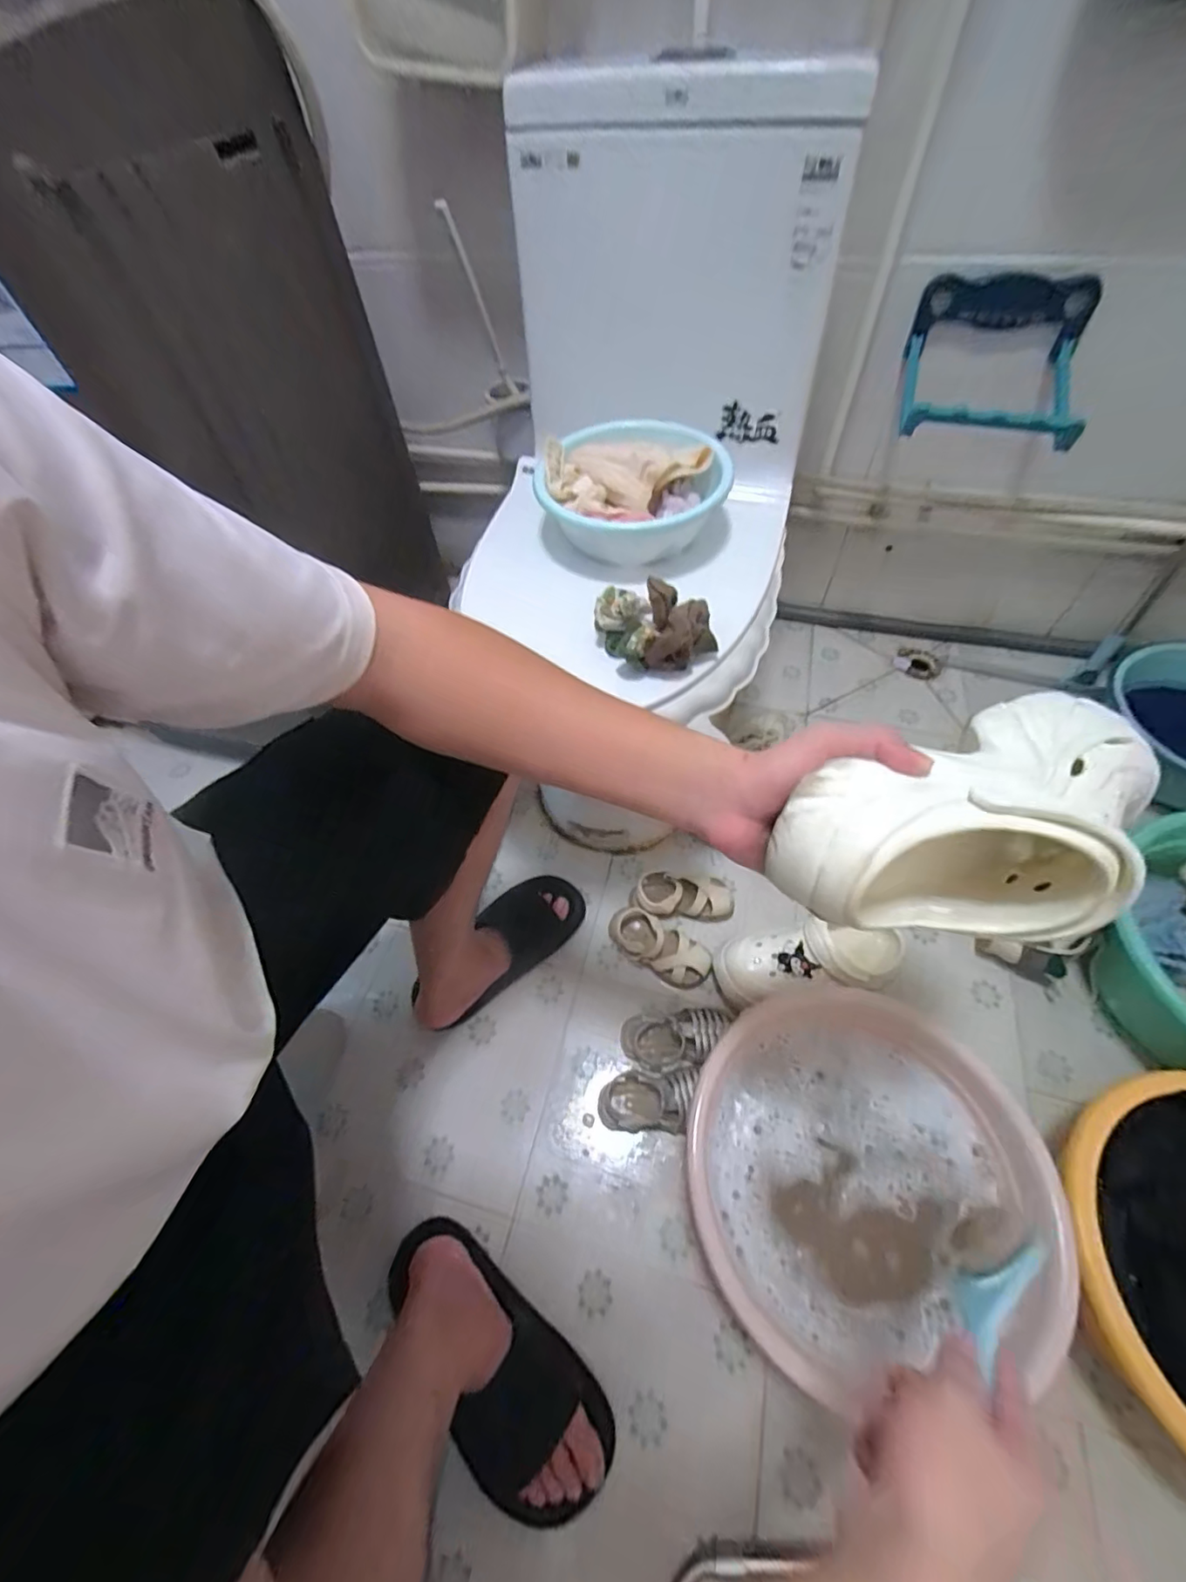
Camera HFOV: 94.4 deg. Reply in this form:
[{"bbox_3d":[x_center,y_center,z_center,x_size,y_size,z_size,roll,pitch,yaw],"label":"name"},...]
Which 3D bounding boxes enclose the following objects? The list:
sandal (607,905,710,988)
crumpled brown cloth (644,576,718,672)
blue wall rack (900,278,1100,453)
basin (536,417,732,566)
[{"bbox_3d":[0.097,0.230,0.810,0.150,0.048,0.067,26,63,19],"label":"sandal"},{"bbox_3d":[0.089,-0.167,0.551,0.069,0.064,0.073,4,58,6],"label":"crumpled brown cloth"},{"bbox_3d":[0.549,-0.583,0.745,0.223,0.124,0.246,14,60,13],"label":"blue wall rack"},{"bbox_3d":[0.051,-0.363,0.672,0.211,0.086,0.202,-2,58,3],"label":"basin"}]

